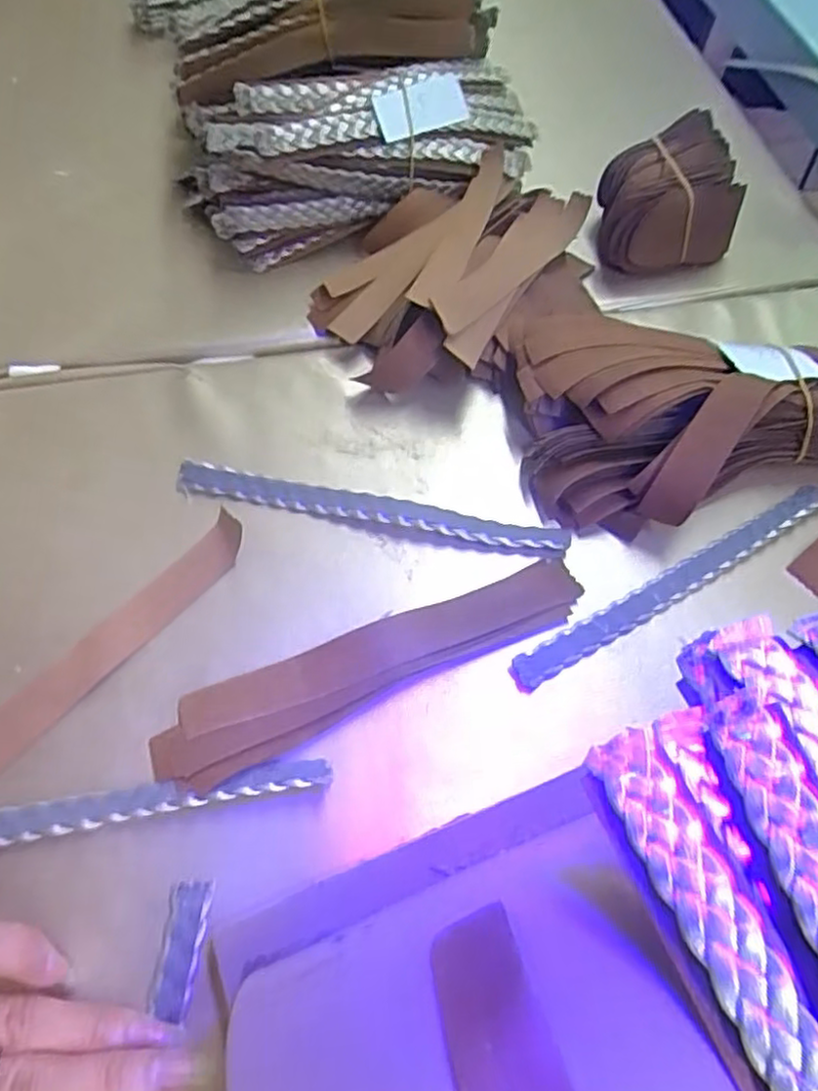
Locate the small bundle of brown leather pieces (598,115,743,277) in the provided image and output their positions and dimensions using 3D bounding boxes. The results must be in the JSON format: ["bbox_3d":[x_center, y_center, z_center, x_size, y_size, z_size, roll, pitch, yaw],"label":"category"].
[{"bbox_3d":[0.141,-0.194,0.396,0.076,0.056,0.054,-12,61,-9],"label":"small bundle of brown leather pieces"}]

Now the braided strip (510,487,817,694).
[{"bbox_3d":[0.114,0.015,0.300,0.167,0.005,0.013,-27,64,-17],"label":"braided strip"}]

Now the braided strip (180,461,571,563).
[{"bbox_3d":[-0.017,-0.016,0.311,0.171,0.009,0.013,11,60,4],"label":"braided strip"}]

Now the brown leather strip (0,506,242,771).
[{"bbox_3d":[-0.124,0.043,0.273,0.021,0.008,0.153,36,65,17],"label":"brown leather strip"}]

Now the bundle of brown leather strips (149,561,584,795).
[{"bbox_3d":[-0.011,0.046,0.277,0.175,0.009,0.035,-21,63,-14],"label":"bundle of brown leather strips"}]

